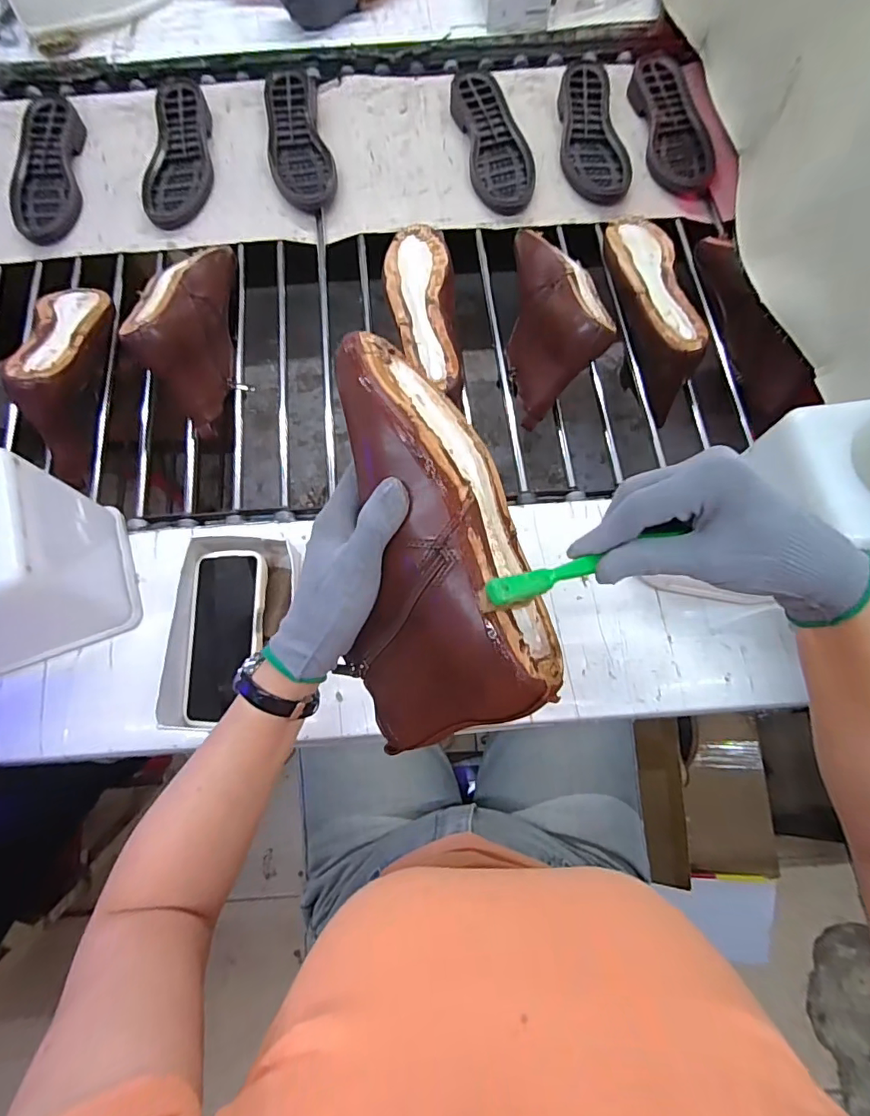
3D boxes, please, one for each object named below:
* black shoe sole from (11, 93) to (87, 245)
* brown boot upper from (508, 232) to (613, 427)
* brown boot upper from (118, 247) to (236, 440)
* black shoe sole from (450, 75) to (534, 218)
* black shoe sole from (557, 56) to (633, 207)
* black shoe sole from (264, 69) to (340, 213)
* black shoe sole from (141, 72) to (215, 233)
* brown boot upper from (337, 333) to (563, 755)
[{"bbox_3d":[-0.590,-0.590,0.782,0.095,0.032,0.257,-9,74,-1],"label":"black shoe sole"},{"bbox_3d":[0.149,-0.306,0.639,0.101,0.120,0.254,-2,73,1],"label":"brown boot upper"},{"bbox_3d":[-0.312,-0.292,0.640,0.081,0.115,0.261,-4,73,0],"label":"brown boot upper"},{"bbox_3d":[0.089,-0.634,0.784,0.091,0.028,0.260,-11,74,-2],"label":"black shoe sole"},{"bbox_3d":[0.236,-0.649,0.781,0.092,0.029,0.274,-5,73,0],"label":"black shoe sole"},{"bbox_3d":[-0.212,-0.649,0.795,0.092,0.033,0.269,-11,74,-2],"label":"black shoe sole"},{"bbox_3d":[-0.389,-0.630,0.791,0.088,0.032,0.280,-2,73,1],"label":"black shoe sole"},{"bbox_3d":[-0.002,-0.011,0.321,0.116,0.083,0.263,-10,86,-1],"label":"brown boot upper"}]

